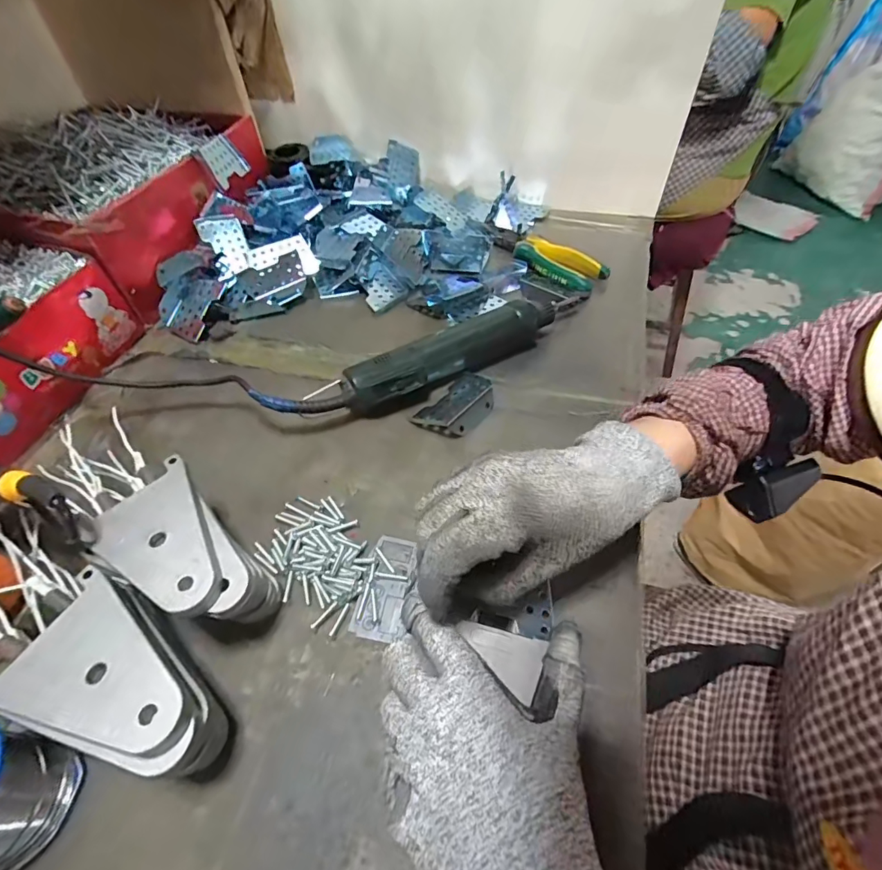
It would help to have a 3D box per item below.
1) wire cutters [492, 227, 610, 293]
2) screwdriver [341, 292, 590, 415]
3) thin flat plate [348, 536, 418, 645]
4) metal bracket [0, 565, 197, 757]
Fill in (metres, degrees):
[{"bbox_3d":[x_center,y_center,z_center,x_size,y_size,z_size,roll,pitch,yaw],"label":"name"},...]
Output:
[{"bbox_3d":[0.119,-0.210,0.538,0.047,0.016,0.150,-36,58,-23],"label":"wire cutters"},{"bbox_3d":[0.030,-0.086,0.431,0.257,0.041,0.035,-29,55,-18],"label":"screwdriver"},{"bbox_3d":[-0.036,0.099,0.307,0.031,0.004,0.067,9,51,10],"label":"thin flat plate"},{"bbox_3d":[-0.163,0.114,0.222,0.098,0.010,0.064,20,55,18],"label":"metal bracket"}]

